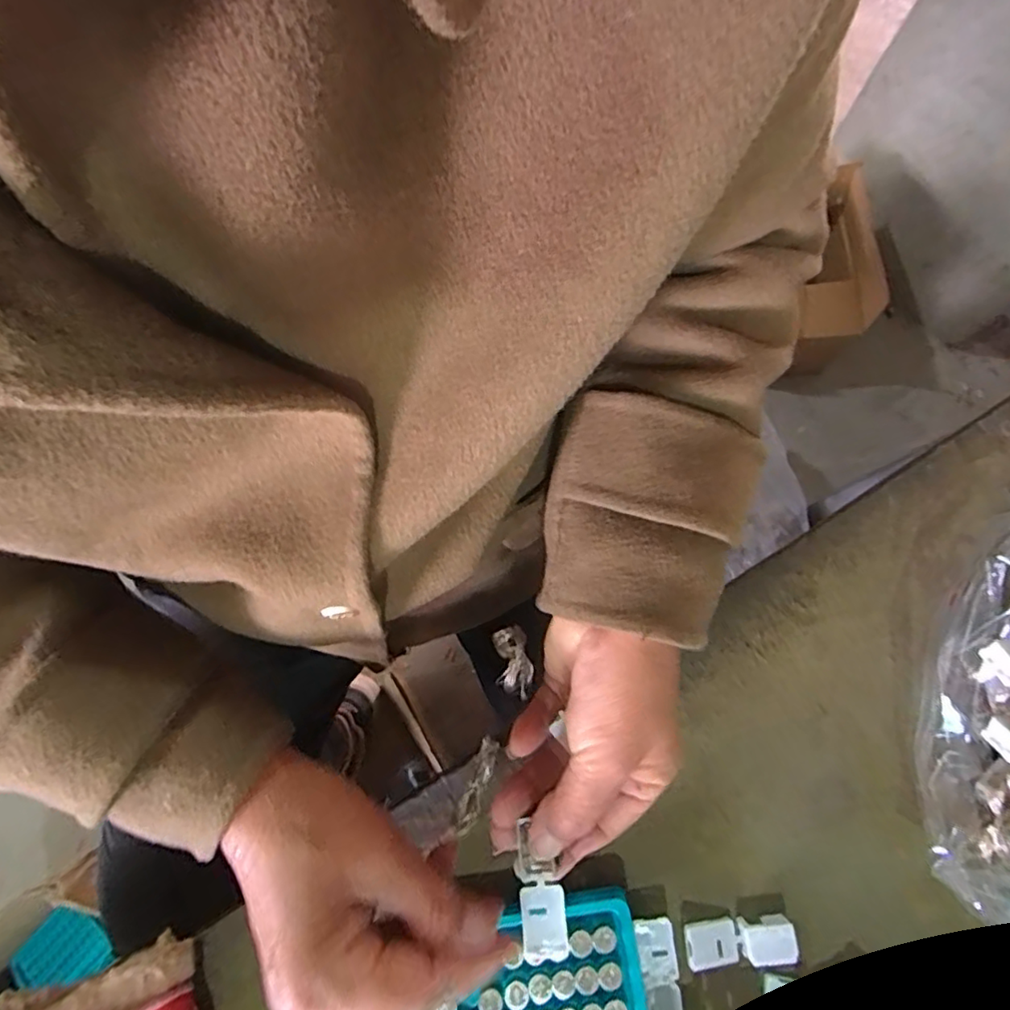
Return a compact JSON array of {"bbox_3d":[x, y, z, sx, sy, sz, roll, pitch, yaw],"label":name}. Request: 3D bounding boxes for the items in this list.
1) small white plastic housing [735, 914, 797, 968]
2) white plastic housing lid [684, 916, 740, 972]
[{"bbox_3d":[0.132,0.218,0.286,0.025,0.012,0.018,-4,75,1],"label":"small white plastic housing"},{"bbox_3d":[0.105,0.222,0.289,0.026,0.005,0.020,-7,75,1],"label":"white plastic housing lid"}]

